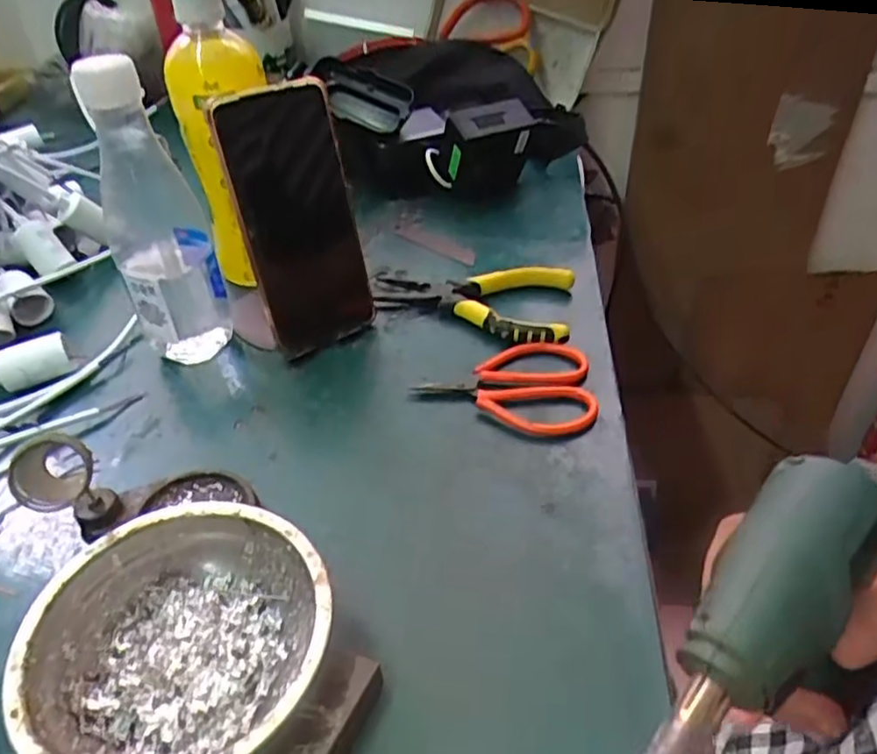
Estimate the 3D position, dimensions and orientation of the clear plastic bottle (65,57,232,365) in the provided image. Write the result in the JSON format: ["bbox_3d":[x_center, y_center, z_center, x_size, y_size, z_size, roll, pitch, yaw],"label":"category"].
[{"bbox_3d":[-0.181,-0.102,0.440,0.060,0.194,0.062,-16,44,-17],"label":"clear plastic bottle"}]

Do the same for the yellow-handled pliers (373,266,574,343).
[{"bbox_3d":[0.022,-0.059,0.498,0.144,0.017,0.072,7,43,9],"label":"yellow-handled pliers"}]

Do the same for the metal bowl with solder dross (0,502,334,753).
[{"bbox_3d":[-0.110,0.121,0.301,0.125,0.041,0.122,0,42,0],"label":"metal bowl with solder dross"}]

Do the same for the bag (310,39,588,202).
[{"bbox_3d":[0.010,-0.225,0.606,0.219,0.119,0.132,0,42,1],"label":"bag"}]

